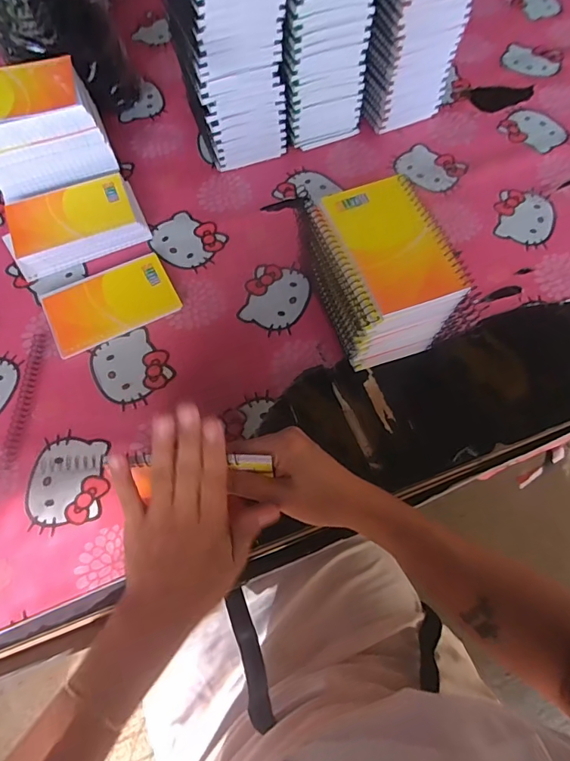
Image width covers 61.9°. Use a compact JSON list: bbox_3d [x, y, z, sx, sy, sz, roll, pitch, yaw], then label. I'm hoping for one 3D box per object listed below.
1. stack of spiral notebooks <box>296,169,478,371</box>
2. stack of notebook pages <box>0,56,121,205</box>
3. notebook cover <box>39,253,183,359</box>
[{"bbox_3d":[0.083,-0.089,0.449,0.100,0.123,0.141,-20,67,-9],"label":"stack of spiral notebooks"},{"bbox_3d":[-0.273,-0.268,0.530,0.139,0.118,0.093,-21,67,-9],"label":"stack of notebook pages"},{"bbox_3d":[-0.184,-0.083,0.503,0.130,0.006,0.078,-26,76,-10],"label":"notebook cover"}]

